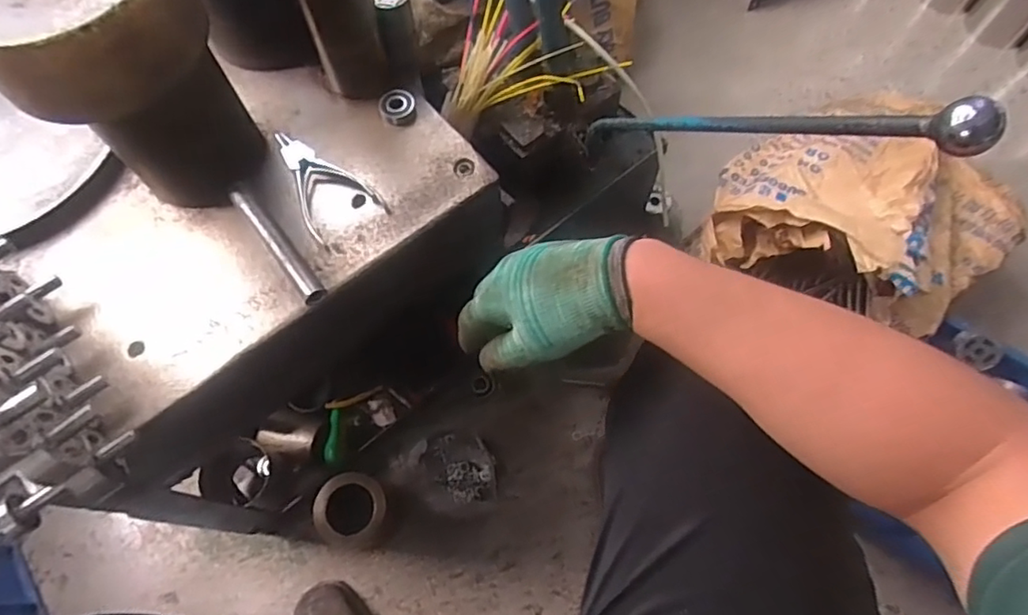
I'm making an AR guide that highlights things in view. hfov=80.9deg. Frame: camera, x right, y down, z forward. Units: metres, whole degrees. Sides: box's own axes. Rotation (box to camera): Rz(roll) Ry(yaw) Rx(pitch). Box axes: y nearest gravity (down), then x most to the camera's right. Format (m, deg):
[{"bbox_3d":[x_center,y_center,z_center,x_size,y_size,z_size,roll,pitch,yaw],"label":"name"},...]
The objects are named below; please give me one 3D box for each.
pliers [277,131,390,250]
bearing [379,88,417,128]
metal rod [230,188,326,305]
[{"bbox_3d":[-0.184,-0.115,0.563,0.068,0.018,0.126,-40,72,-16],"label":"pliers"},{"bbox_3d":[-0.115,-0.198,0.601,0.034,0.022,0.032,0,66,0],"label":"bearing"},{"bbox_3d":[-0.211,-0.058,0.528,0.018,0.013,0.138,-38,71,-15],"label":"metal rod"}]

